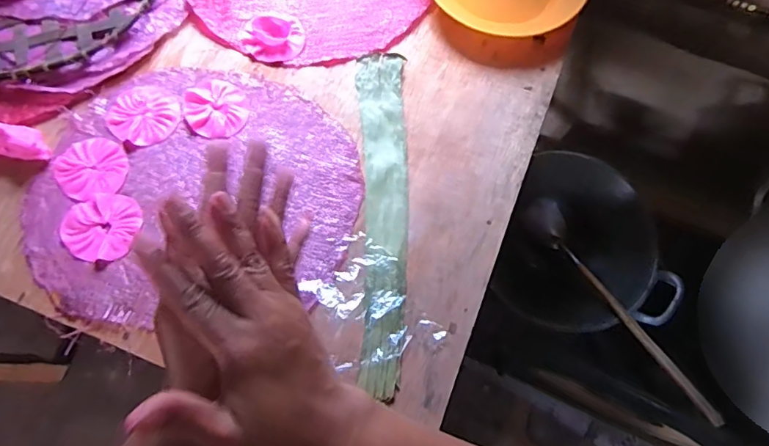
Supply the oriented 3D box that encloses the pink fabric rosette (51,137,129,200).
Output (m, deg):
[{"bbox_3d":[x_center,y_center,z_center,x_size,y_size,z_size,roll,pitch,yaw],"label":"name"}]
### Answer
[{"bbox_3d":[-0.333,-0.062,0.568,0.070,0.008,0.079,-33,75,-13],"label":"pink fabric rosette"}]

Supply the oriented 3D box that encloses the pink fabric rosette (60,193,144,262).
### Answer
[{"bbox_3d":[-0.310,0.003,0.548,0.080,0.004,0.075,1,70,-2],"label":"pink fabric rosette"}]

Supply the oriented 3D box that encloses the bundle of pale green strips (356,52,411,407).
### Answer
[{"bbox_3d":[0.001,-0.020,0.575,0.056,0.008,0.404,0,70,-3],"label":"bundle of pale green strips"}]

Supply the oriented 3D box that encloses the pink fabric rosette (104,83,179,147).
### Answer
[{"bbox_3d":[-0.287,-0.130,0.598,0.079,0.004,0.077,1,70,-2],"label":"pink fabric rosette"}]

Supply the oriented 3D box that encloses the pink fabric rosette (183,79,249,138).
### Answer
[{"bbox_3d":[-0.205,-0.141,0.607,0.069,0.004,0.079,-11,71,-6],"label":"pink fabric rosette"}]

